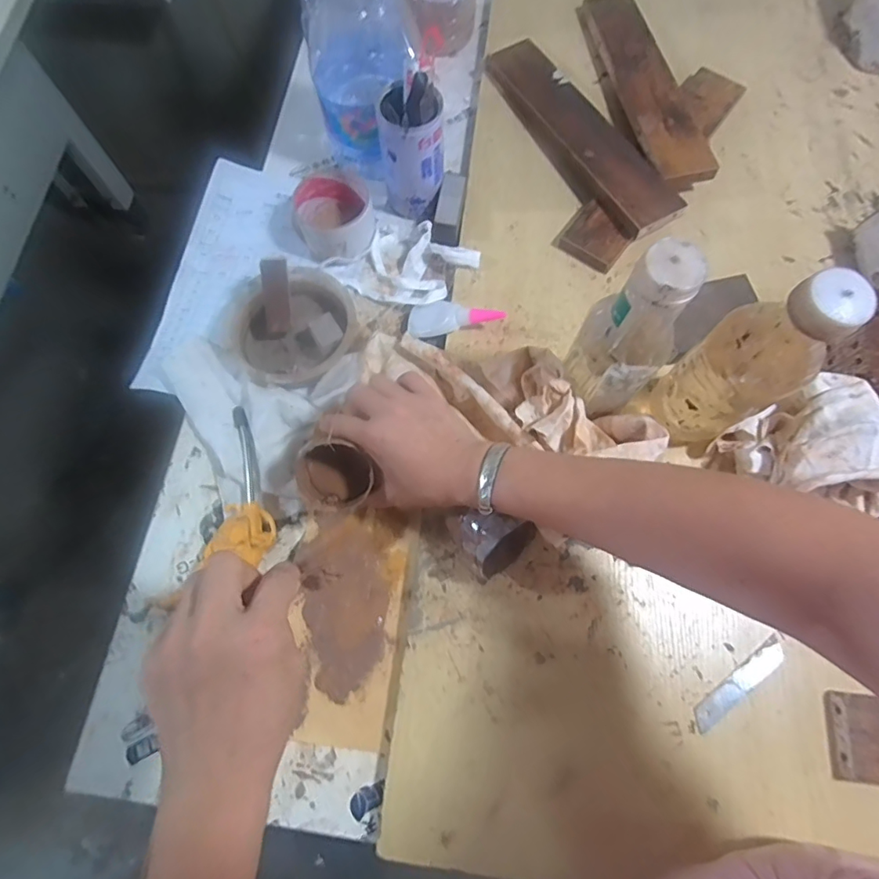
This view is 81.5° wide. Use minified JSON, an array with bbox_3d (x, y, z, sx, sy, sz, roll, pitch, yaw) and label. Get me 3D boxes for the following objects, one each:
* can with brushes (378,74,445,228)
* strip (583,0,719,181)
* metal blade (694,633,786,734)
[{"bbox_3d":[-0.026,-0.293,0.515,0.061,0.124,0.056,0,71,0],"label":"can with brushes"},{"bbox_3d":[0.244,-0.416,0.595,0.065,0.021,0.311,-13,69,4],"label":"strip"},{"bbox_3d":[0.245,0.199,0.416,0.096,0.004,0.019,-37,70,-8],"label":"metal blade"}]

